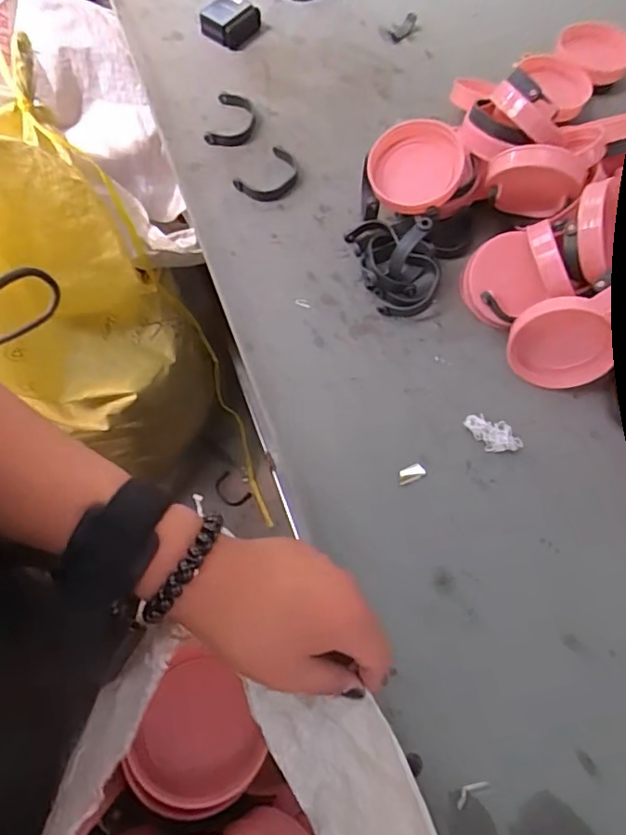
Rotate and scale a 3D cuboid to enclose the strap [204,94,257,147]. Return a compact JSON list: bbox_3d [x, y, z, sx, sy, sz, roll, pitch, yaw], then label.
[{"bbox_3d":[-0.100,-0.373,0.702,0.056,0.014,0.084,11,68,2],"label":"strap"}]

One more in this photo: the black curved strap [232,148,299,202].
[{"bbox_3d":[-0.048,-0.288,0.665,0.059,0.011,0.083,40,72,12],"label":"black curved strap"}]

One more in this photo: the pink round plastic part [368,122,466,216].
[{"bbox_3d":[0.109,-0.265,0.599,0.103,0.024,0.103,-4,75,15],"label":"pink round plastic part"}]

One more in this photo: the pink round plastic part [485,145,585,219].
[{"bbox_3d":[0.227,-0.242,0.569,0.092,0.086,0.023,5,68,-1],"label":"pink round plastic part"}]

